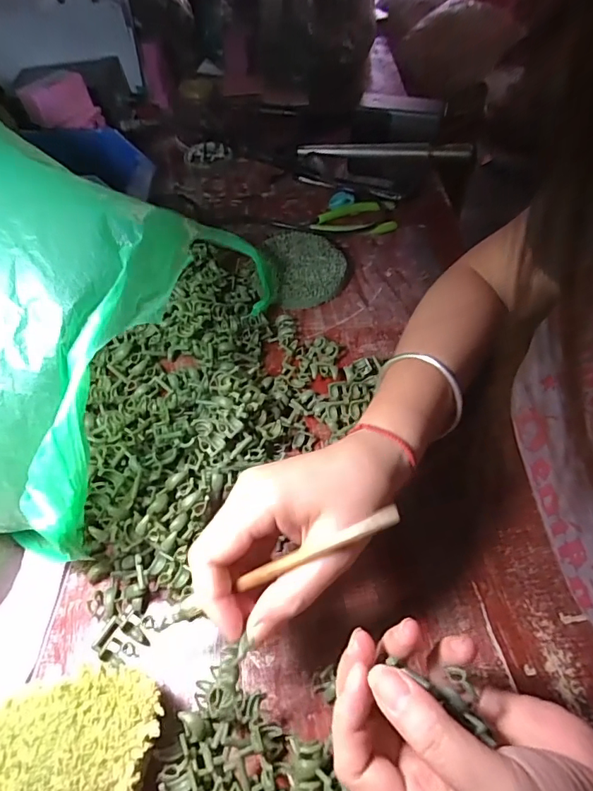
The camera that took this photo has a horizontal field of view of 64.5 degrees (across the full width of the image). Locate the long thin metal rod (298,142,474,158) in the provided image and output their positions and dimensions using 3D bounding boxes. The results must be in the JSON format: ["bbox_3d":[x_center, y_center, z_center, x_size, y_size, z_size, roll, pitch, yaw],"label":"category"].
[{"bbox_3d":[0.126,-0.349,0.663,0.241,0.017,0.022,4,53,3],"label":"long thin metal rod"}]

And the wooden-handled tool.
[{"bbox_3d":[-0.015,0.092,0.245,0.152,0.006,0.013,-27,53,15],"label":"wooden-handled tool"}]

